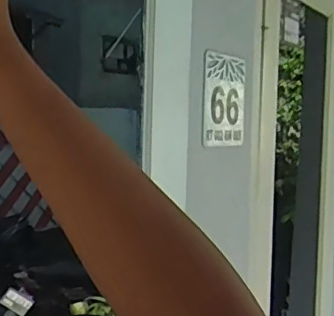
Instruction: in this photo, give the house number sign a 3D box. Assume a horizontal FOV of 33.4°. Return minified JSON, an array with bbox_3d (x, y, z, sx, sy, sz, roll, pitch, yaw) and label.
[{"bbox_3d":[0.096,-0.093,0.901,0.013,0.145,0.155,5,6,32],"label":"house number sign"}]

